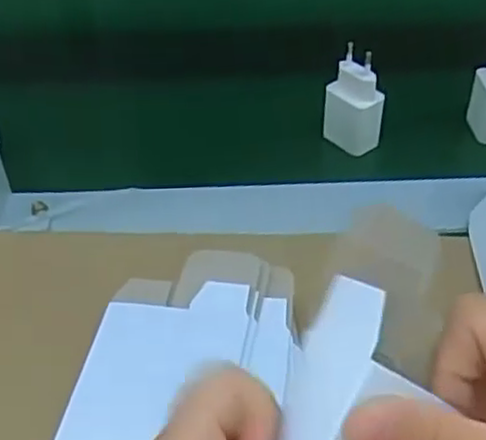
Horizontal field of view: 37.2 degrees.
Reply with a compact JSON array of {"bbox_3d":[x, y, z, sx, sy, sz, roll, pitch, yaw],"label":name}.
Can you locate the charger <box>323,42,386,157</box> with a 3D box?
[{"bbox_3d":[0.083,-0.087,0.537,0.025,0.073,0.040,-34,54,-30],"label":"charger"}]

